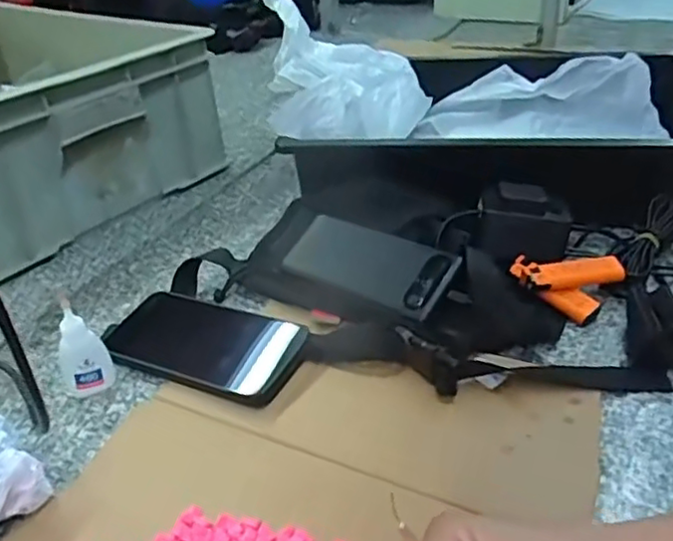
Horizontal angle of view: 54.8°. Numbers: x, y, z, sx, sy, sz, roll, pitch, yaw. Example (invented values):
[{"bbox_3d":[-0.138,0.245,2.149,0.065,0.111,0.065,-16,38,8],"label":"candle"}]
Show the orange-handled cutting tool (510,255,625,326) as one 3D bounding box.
[{"bbox_3d":[0.189,0.011,0.537,0.088,0.037,0.053,8,35,19],"label":"orange-handled cutting tool"}]

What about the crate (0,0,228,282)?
[{"bbox_3d":[-0.452,-0.198,0.822,0.557,0.171,0.356,18,39,31],"label":"crate"}]

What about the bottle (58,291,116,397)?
[{"bbox_3d":[-0.189,0.055,0.476,0.035,0.082,0.019,-17,35,-18],"label":"bottle"}]

